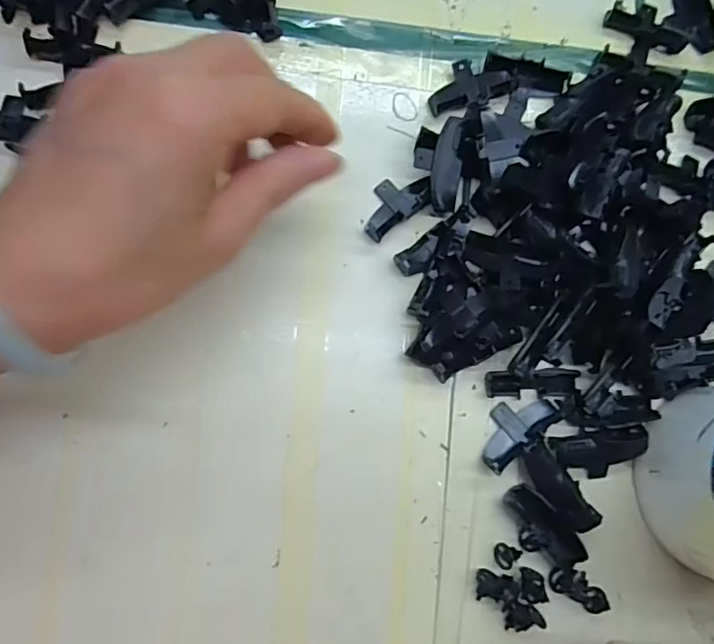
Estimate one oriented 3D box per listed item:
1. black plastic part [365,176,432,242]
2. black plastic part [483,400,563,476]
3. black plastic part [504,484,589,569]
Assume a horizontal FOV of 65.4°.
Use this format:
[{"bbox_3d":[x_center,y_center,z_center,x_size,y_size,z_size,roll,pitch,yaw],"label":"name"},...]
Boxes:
[{"bbox_3d":[0.018,-0.057,0.256,0.038,0.011,0.021,-36,87,-9],"label":"black plastic part"},{"bbox_3d":[0.070,0.046,0.247,0.041,0.009,0.021,-42,88,-9],"label":"black plastic part"},{"bbox_3d":[0.082,0.088,0.241,0.015,0.009,0.040,-39,88,-9],"label":"black plastic part"}]

